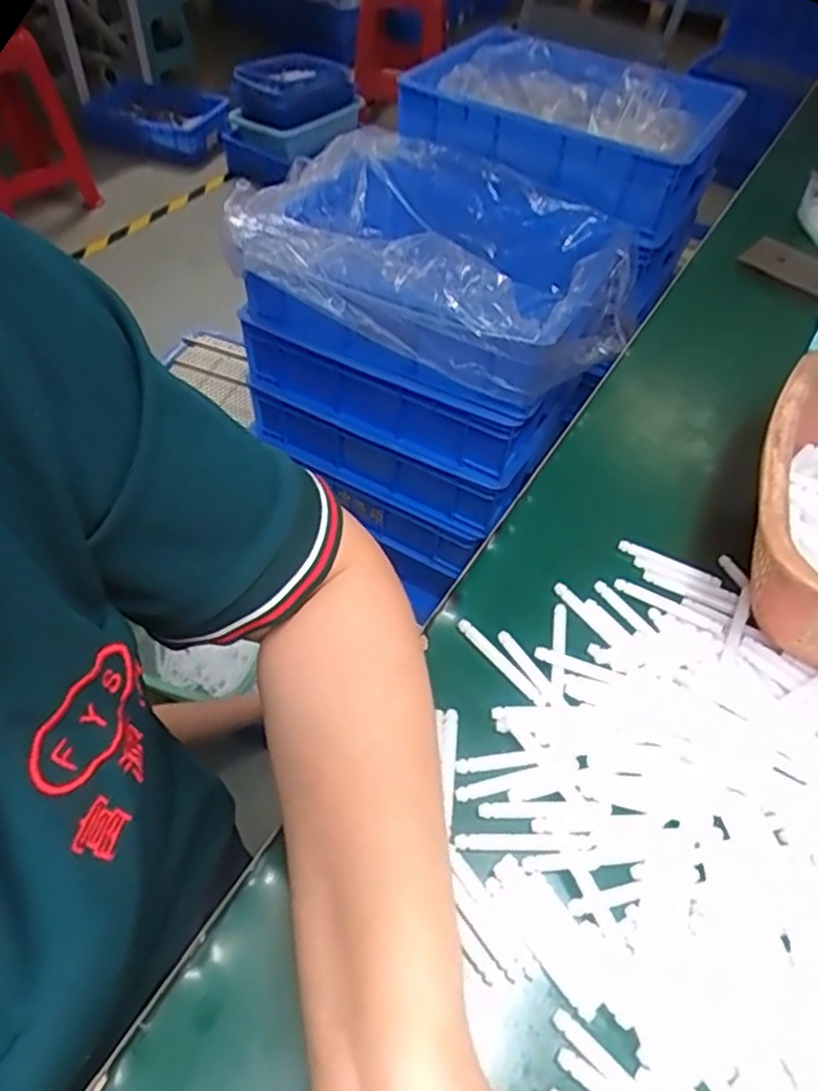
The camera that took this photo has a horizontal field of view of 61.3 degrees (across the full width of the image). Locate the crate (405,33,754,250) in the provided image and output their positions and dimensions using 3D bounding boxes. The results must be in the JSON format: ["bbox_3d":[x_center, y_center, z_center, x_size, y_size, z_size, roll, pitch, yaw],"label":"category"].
[{"bbox_3d":[0.228,-0.619,0.994,0.422,0.114,0.334,26,55,17],"label":"crate"}]

